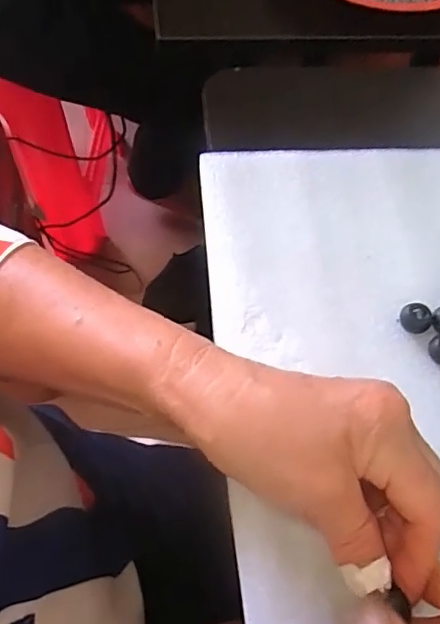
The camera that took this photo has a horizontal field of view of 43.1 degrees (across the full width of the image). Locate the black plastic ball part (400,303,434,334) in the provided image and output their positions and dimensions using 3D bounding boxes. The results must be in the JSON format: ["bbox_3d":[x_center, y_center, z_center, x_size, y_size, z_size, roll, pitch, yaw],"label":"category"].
[{"bbox_3d":[0.114,0.005,0.325,0.015,0.017,0.017,-40,71,-22],"label":"black plastic ball part"}]

